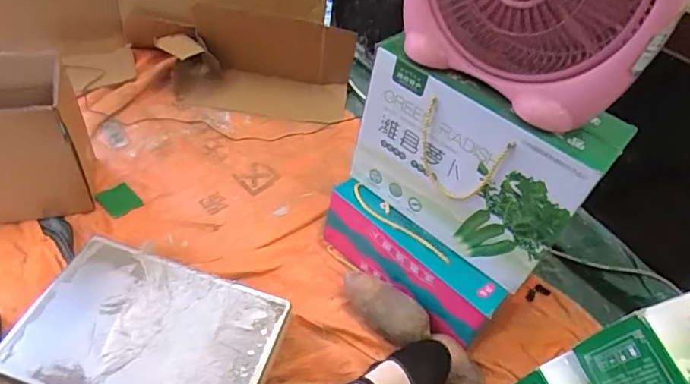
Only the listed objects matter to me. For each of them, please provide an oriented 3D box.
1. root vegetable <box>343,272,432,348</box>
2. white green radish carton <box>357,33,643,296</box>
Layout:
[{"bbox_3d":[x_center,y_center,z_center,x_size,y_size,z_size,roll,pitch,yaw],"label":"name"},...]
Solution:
[{"bbox_3d":[0.069,0.195,0.821,0.161,0.061,0.071,37,52,25],"label":"root vegetable"},{"bbox_3d":[0.193,-0.055,0.763,0.350,0.255,0.135,36,51,24],"label":"white green radish carton"}]

